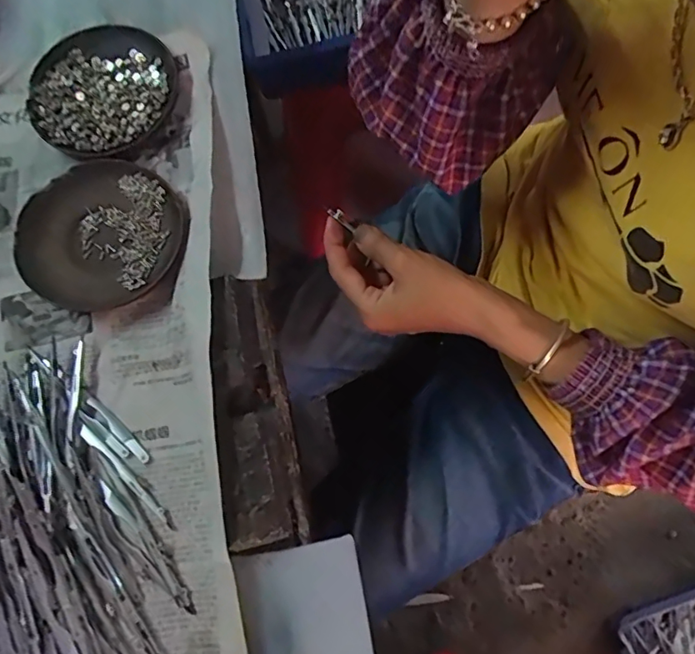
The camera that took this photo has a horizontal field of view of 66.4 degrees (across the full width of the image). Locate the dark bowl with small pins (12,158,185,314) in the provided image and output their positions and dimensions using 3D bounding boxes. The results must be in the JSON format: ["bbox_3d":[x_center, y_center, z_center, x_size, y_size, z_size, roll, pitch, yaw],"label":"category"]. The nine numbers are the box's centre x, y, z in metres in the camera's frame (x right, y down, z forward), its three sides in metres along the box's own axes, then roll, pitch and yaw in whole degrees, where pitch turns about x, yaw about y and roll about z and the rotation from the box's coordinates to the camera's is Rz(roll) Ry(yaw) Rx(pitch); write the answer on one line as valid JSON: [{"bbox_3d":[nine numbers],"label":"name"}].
[{"bbox_3d":[-0.176,-0.066,0.382,0.106,0.029,0.111,0,74,2],"label":"dark bowl with small pins"}]

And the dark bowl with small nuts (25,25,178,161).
[{"bbox_3d":[-0.193,-0.179,0.412,0.113,0.036,0.104,0,74,2],"label":"dark bowl with small nuts"}]

